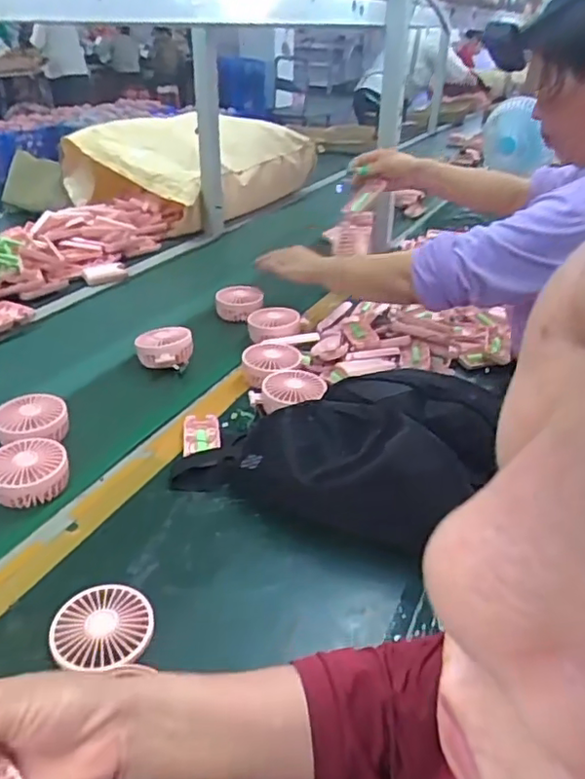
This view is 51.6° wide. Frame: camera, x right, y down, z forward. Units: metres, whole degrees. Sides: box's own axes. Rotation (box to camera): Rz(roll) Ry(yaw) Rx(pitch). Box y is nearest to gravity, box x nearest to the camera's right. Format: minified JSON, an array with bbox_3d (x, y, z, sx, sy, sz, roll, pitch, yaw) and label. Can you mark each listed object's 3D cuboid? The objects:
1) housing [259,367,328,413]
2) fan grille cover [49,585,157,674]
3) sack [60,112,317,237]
[{"bbox_3d":[0.004,-0.001,0.838,0.083,0.033,0.092,9,32,12],"label":"housing"},{"bbox_3d":[-0.170,0.214,0.547,0.086,0.015,0.080,2,31,1],"label":"fan grille cover"},{"bbox_3d":[-0.256,-0.648,1.738,0.417,0.243,0.683,18,35,25],"label":"sack"}]

